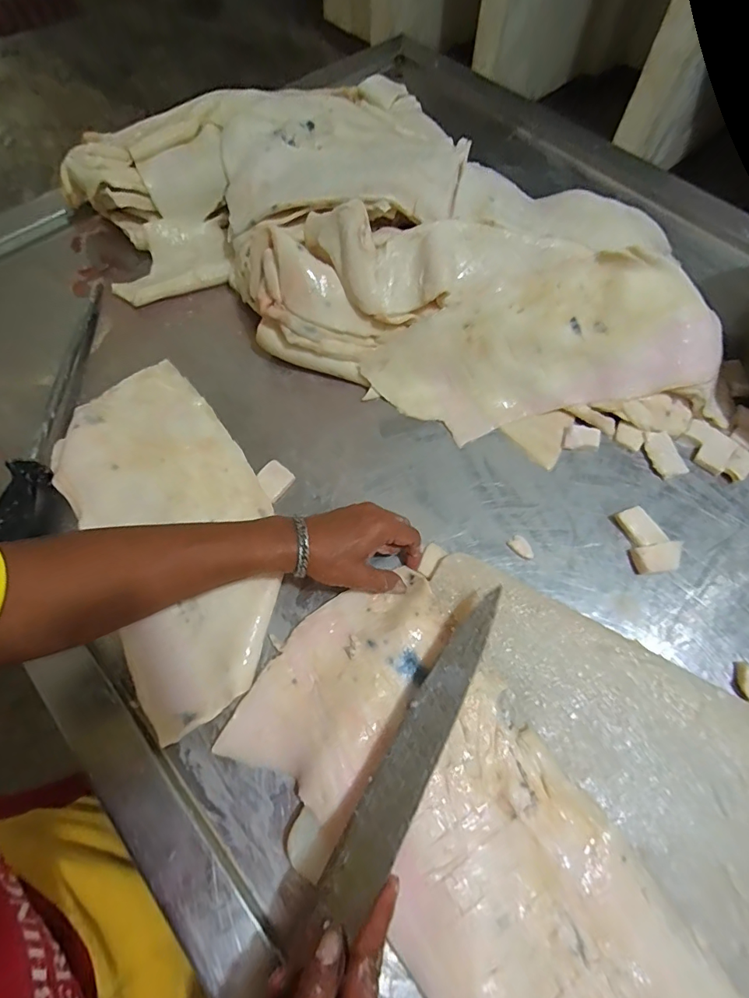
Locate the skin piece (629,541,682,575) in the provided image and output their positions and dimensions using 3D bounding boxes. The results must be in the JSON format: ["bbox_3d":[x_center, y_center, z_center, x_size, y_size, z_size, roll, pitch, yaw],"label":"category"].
[{"bbox_3d":[0.288,0.060,0.463,0.051,0.016,0.027,-9,66,-3],"label":"skin piece"}]

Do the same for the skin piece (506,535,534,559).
[{"bbox_3d":[0.153,0.051,0.477,0.019,0.009,0.028,-38,70,-15],"label":"skin piece"}]

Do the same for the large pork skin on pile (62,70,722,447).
[{"bbox_3d":[0.018,-0.344,0.590,0.820,0.132,0.406,23,68,11],"label":"large pork skin on pile"}]

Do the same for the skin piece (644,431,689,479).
[{"bbox_3d":[0.325,-0.050,0.516,0.036,0.010,0.054,-17,66,-6],"label":"skin piece"}]

